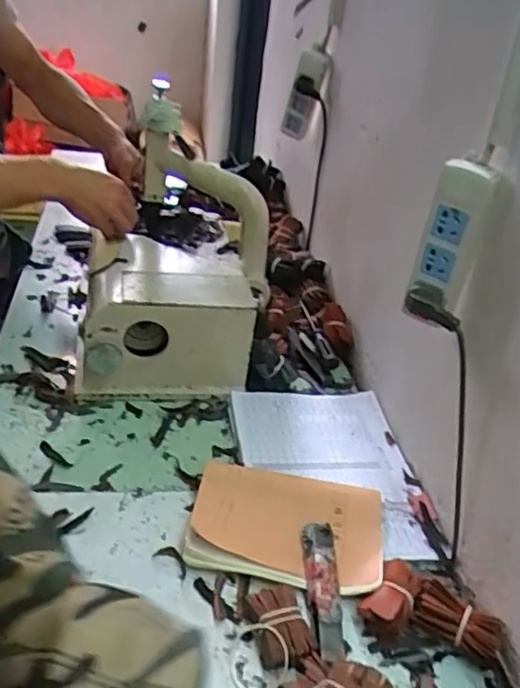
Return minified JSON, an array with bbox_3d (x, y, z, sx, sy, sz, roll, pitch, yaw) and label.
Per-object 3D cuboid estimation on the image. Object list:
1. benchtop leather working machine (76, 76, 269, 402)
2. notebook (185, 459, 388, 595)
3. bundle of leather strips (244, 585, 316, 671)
[{"bbox_3d":[-0.125,-0.118,0.909,0.271,0.312,0.280,4,33,-5],"label":"benchtop leather working machine"},{"bbox_3d":[0.030,0.193,0.683,0.203,0.024,0.138,9,32,2],"label":"notebook"},{"bbox_3d":[0.017,0.255,0.582,0.046,0.027,0.076,-2,34,-15],"label":"bundle of leather strips"}]

